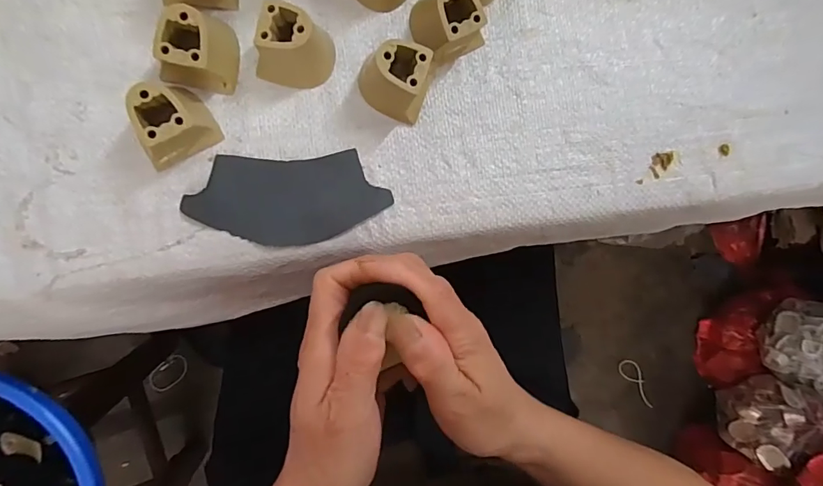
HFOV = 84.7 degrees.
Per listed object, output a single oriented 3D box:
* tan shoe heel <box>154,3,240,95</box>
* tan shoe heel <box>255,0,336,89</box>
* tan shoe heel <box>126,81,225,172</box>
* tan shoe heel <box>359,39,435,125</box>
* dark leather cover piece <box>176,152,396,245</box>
[{"bbox_3d":[-0.127,-0.116,0.264,0.041,0.037,0.041,8,88,-8],"label":"tan shoe heel"},{"bbox_3d":[-0.070,-0.117,0.272,0.042,0.036,0.036,13,88,-8],"label":"tan shoe heel"},{"bbox_3d":[-0.141,-0.070,0.259,0.042,0.037,0.037,-30,94,-7],"label":"tan shoe heel"},{"bbox_3d":[-0.010,-0.103,0.280,0.044,0.037,0.040,19,87,-8],"label":"tan shoe heel"},{"bbox_3d":[-0.076,-0.028,0.286,0.120,0.004,0.056,-4,90,-8],"label":"dark leather cover piece"}]

